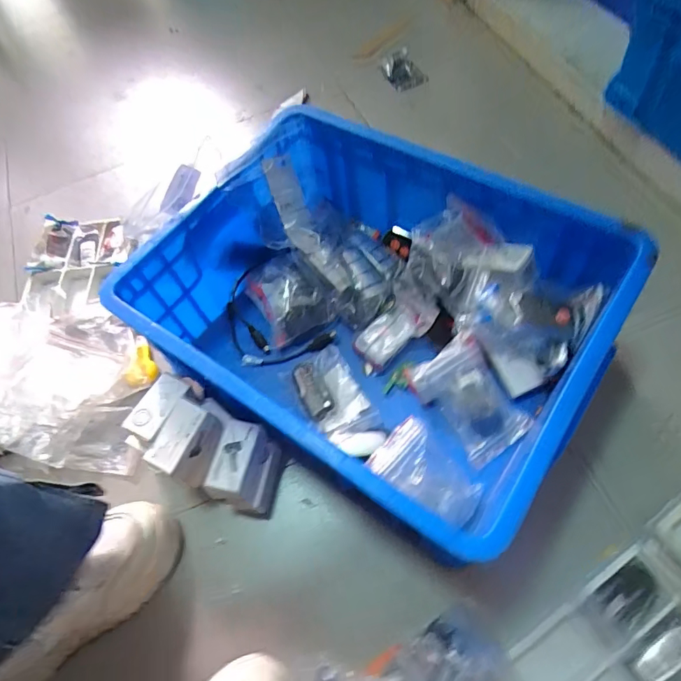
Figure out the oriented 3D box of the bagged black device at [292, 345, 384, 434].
[{"bbox_3d":[-0.009,0.064,0.546,0.068,0.015,0.117,-28,62,-7],"label":"bagged black device"}]

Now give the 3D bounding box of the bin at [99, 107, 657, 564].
[{"bbox_3d":[0.028,-0.030,0.515,0.427,0.161,0.318,29,70,21],"label":"bin"}]

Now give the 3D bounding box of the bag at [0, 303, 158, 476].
[{"bbox_3d":[-0.377,0.045,0.585,0.304,0.086,0.186,8,63,12],"label":"bag"}]

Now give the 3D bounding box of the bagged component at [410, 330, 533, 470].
[{"bbox_3d":[0.141,0.065,0.522,0.077,0.022,0.122,-38,77,4],"label":"bagged component"}]

